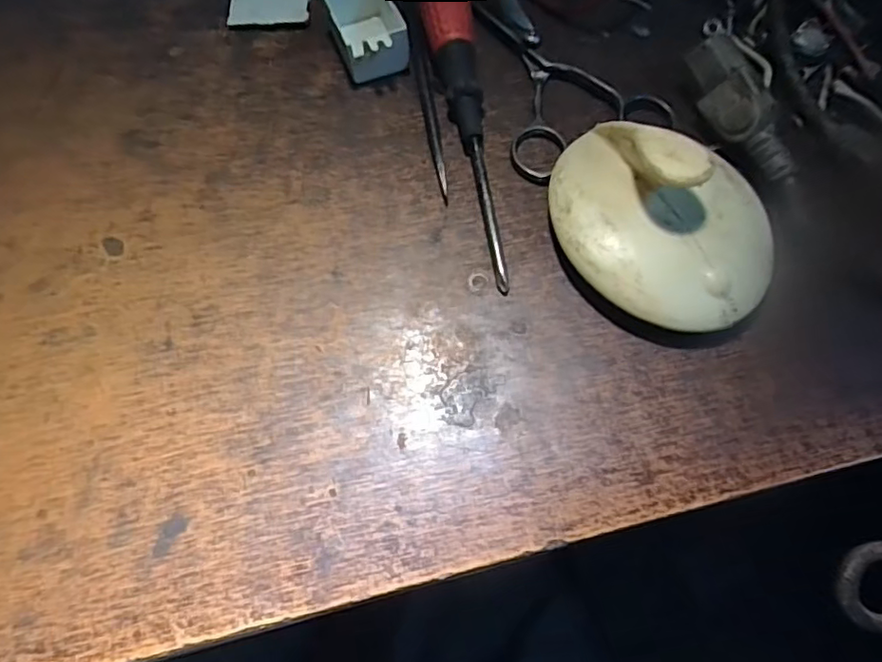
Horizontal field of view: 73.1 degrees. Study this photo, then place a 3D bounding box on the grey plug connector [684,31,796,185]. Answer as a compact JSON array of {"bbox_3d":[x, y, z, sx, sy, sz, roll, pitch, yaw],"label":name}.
[{"bbox_3d":[0.122,-0.089,0.242,0.017,0.022,0.068,-19,67,-7],"label":"grey plug connector"}]

